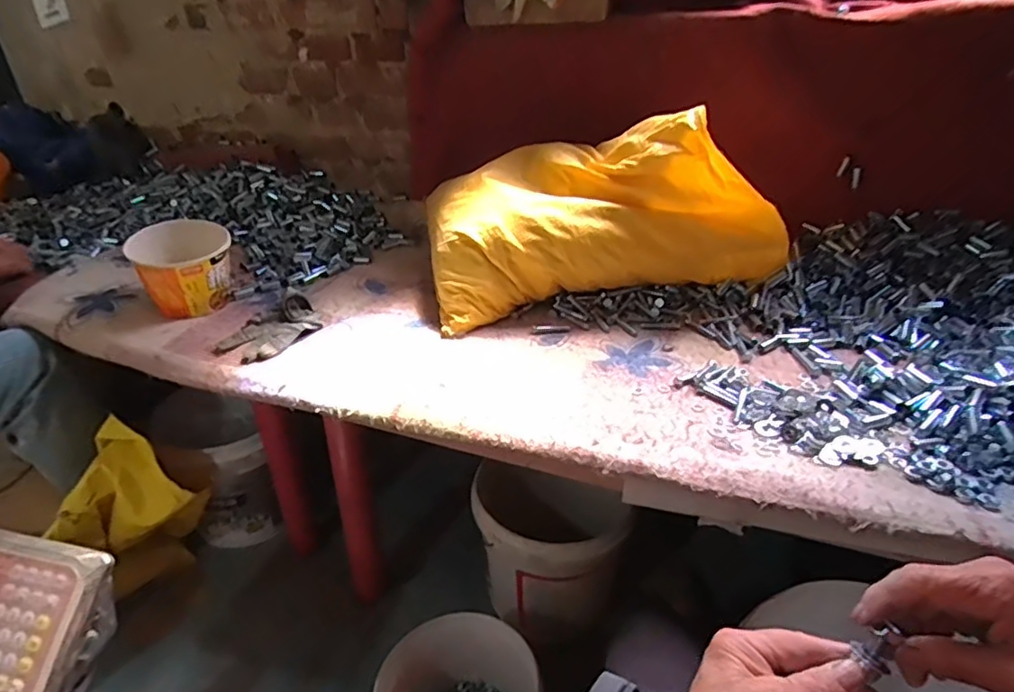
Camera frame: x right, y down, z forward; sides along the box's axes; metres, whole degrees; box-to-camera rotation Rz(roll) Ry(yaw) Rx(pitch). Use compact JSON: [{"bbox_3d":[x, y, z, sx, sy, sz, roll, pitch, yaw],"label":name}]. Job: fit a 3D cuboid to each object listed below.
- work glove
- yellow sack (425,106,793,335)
[{"bbox_3d":[-0.357,-0.034,0.895,0.095,0.040,0.156,14,33,25],"label":"work glove"},{"bbox_3d":[0.150,-0.205,0.956,0.536,0.272,0.235,-3,30,-4],"label":"yellow sack"}]

